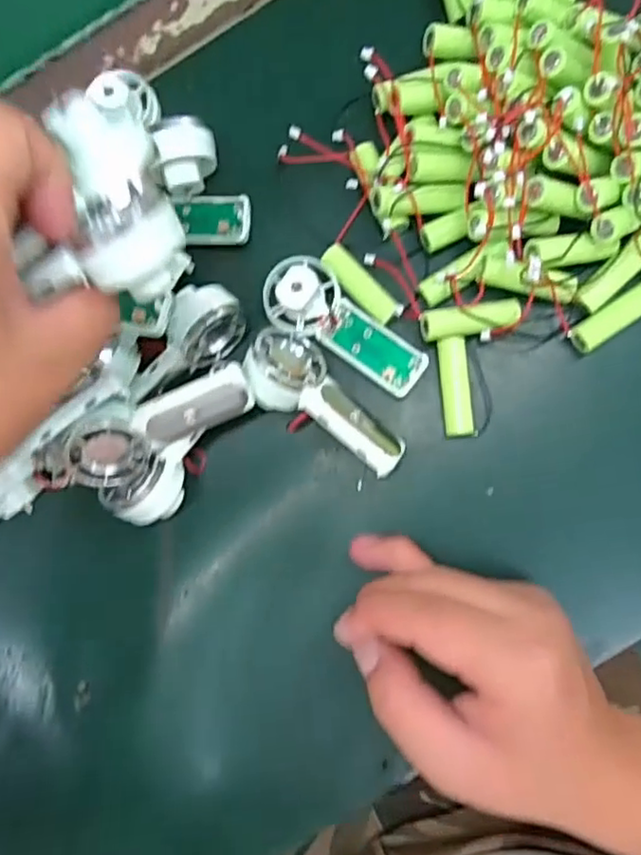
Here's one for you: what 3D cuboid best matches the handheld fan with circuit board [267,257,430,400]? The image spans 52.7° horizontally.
[{"bbox_3d":[0.012,-0.053,0.329,0.092,0.019,0.036,39,89,8],"label":"handheld fan with circuit board"}]

